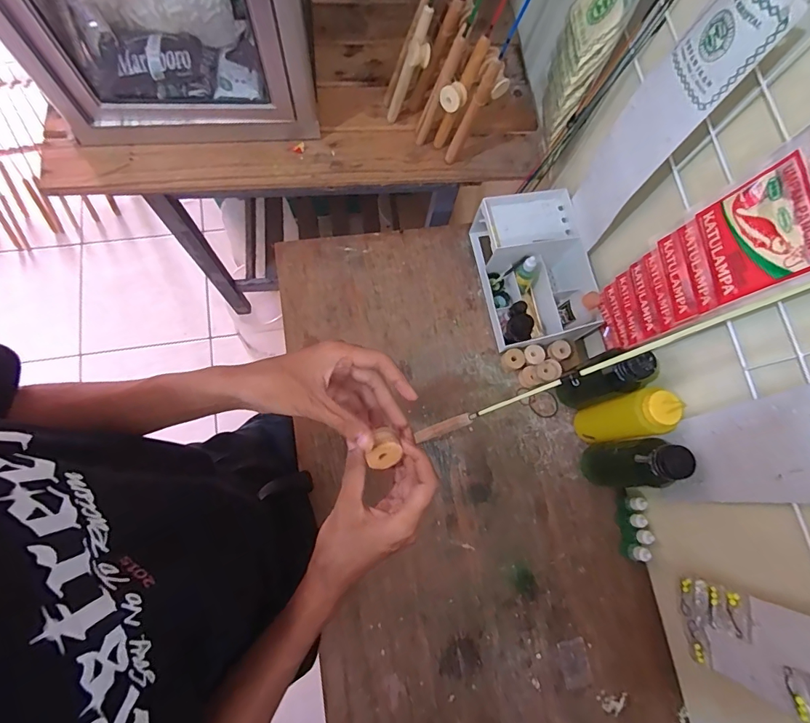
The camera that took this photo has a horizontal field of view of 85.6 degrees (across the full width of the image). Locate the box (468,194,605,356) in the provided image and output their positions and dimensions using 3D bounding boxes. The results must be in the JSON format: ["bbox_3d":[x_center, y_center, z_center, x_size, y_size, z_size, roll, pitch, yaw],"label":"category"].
[{"bbox_3d":[0.219,-0.147,0.722,0.161,0.103,0.240,-10,76,-7],"label":"box"}]

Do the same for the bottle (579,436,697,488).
[{"bbox_3d":[0.309,0.139,0.602,0.063,0.184,0.067,1,75,-5],"label":"bottle"}]

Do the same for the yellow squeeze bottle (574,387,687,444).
[{"bbox_3d":[0.306,0.082,0.619,0.057,0.191,0.060,1,75,-5],"label":"yellow squeeze bottle"}]

